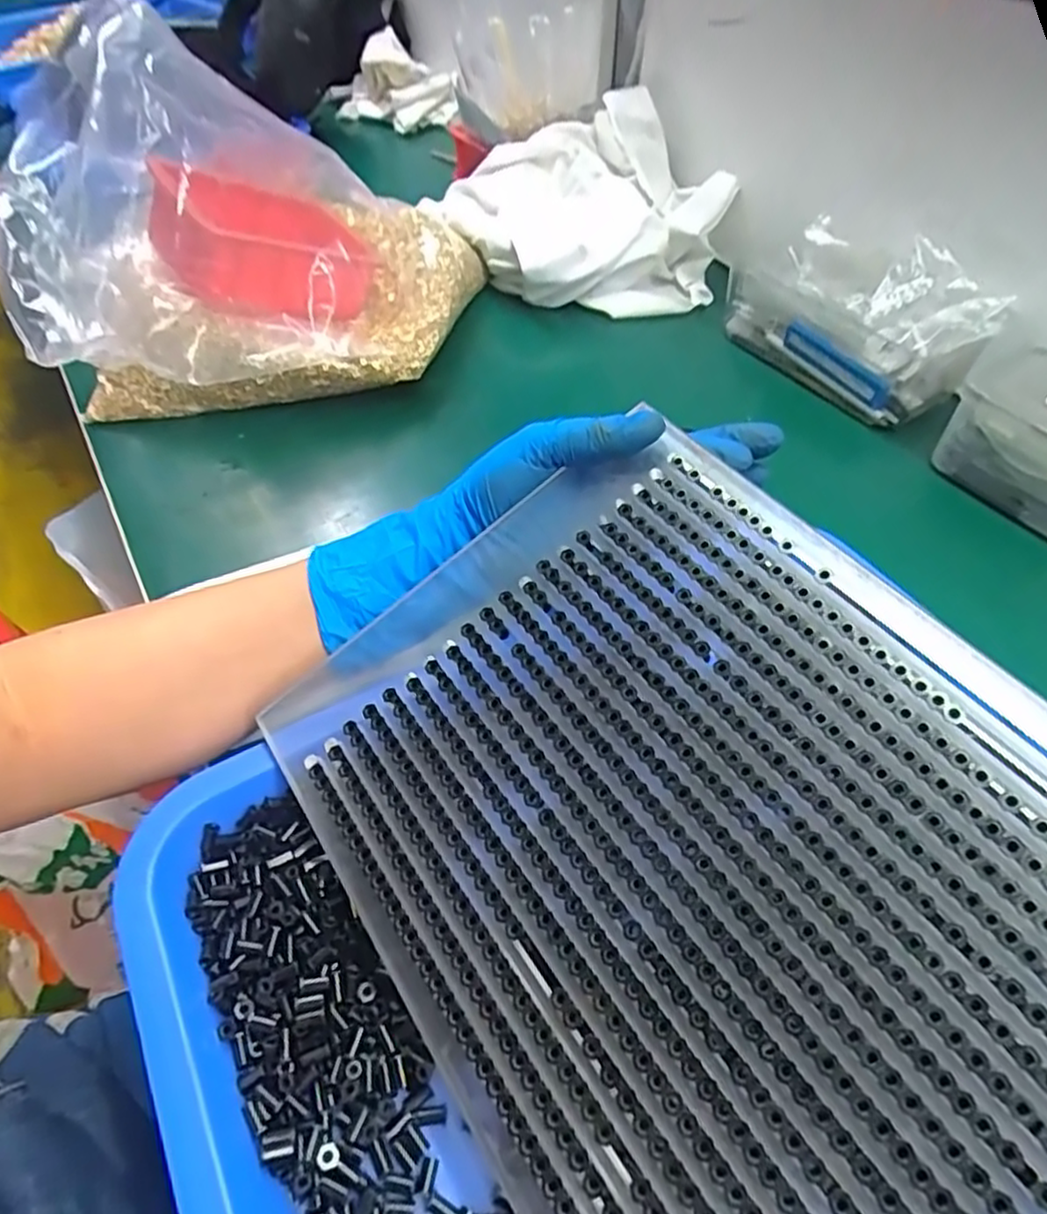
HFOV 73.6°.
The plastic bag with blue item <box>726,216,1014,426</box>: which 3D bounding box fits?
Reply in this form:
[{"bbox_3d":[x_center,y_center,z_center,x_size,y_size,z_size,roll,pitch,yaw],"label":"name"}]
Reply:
[{"bbox_3d":[0.246,-0.223,0.529,0.084,0.087,0.190,-26,56,-19],"label":"plastic bag with blue item"}]

